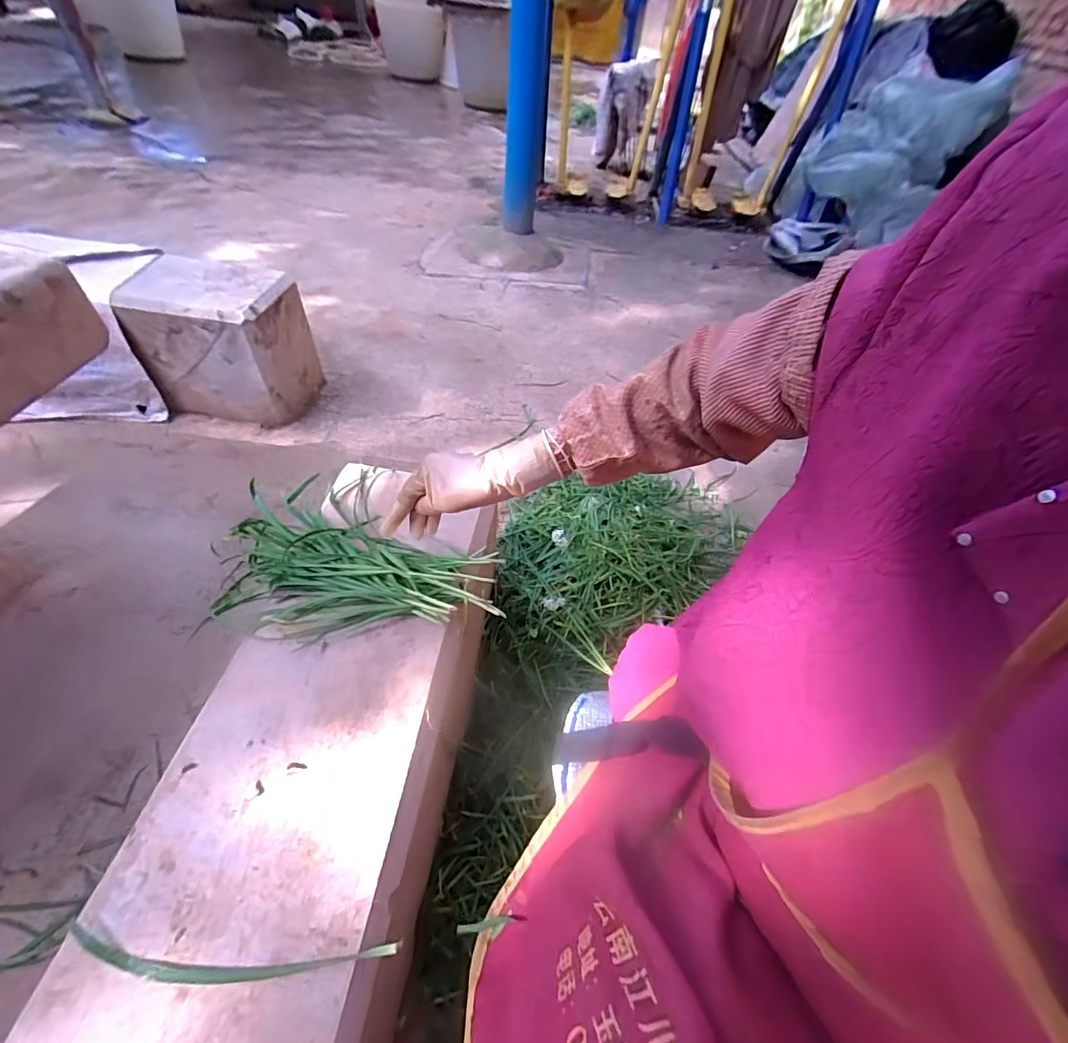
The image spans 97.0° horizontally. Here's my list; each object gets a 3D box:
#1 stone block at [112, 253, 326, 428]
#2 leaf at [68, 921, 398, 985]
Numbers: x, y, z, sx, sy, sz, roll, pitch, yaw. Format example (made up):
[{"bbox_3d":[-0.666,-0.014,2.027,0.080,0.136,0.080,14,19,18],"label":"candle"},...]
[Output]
[{"bbox_3d":[-0.771,-0.444,1.203,0.330,0.315,0.258,4,47,-3],"label":"stone block"},{"bbox_3d":[-0.238,0.343,0.369,0.251,0.011,0.029,6,49,-2],"label":"leaf"}]

